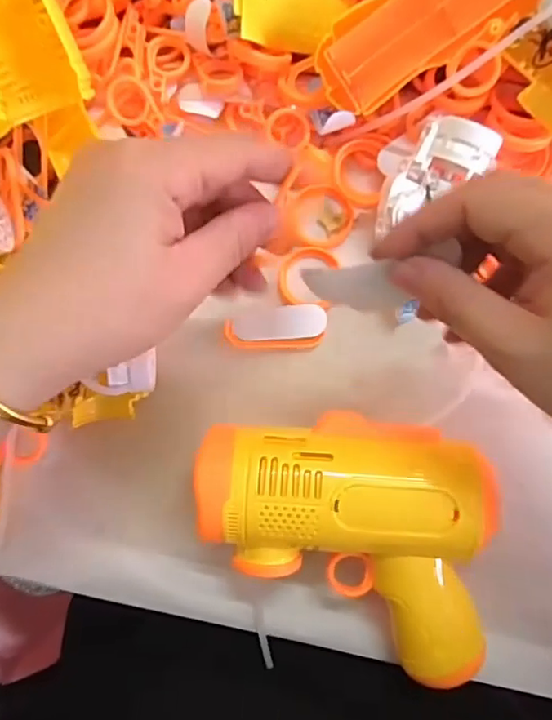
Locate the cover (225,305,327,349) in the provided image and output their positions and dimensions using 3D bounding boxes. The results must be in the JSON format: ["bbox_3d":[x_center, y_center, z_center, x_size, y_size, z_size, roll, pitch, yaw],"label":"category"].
[{"bbox_3d":[0.000,-0.017,0.306,0.053,0.004,0.023,-2,87,3],"label":"cover"}]

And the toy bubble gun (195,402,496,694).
[{"bbox_3d":[0.032,0.089,0.275,0.133,0.056,0.118,3,87,3],"label":"toy bubble gun"}]

